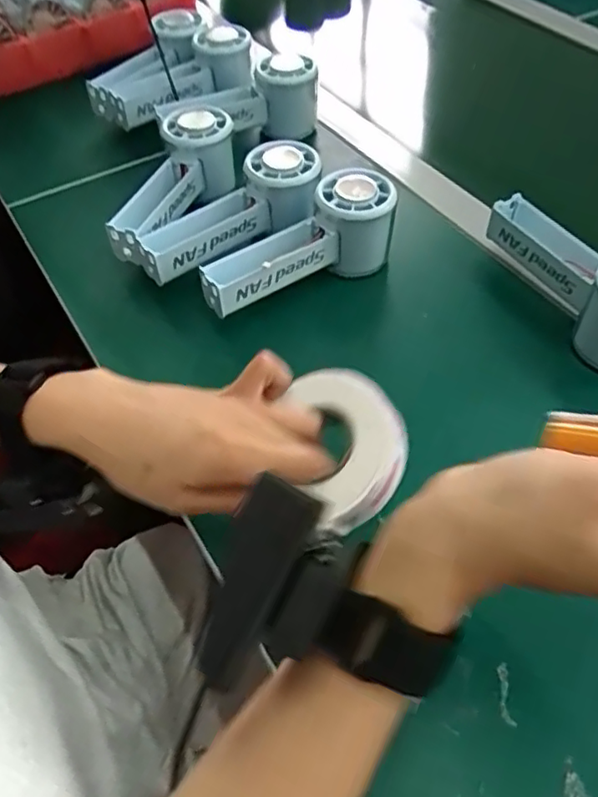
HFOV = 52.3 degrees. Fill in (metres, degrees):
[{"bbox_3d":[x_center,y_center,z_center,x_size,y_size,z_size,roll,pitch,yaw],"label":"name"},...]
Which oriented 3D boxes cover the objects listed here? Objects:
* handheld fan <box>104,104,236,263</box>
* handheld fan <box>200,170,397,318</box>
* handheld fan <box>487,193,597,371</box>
[{"bbox_3d":[-0.101,-0.166,0.474,0.051,0.058,0.137,20,56,13],"label":"handheld fan"},{"bbox_3d":[-0.002,-0.105,0.437,0.141,0.077,0.049,-22,57,-16],"label":"handheld fan"},{"bbox_3d":[0.190,-0.084,0.417,0.046,0.071,0.155,-18,56,-13],"label":"handheld fan"}]

